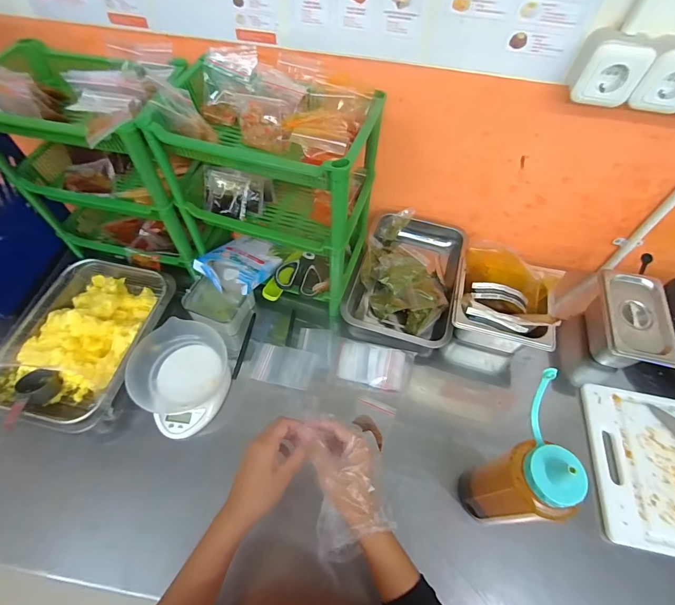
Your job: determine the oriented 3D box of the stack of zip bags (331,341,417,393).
[{"bbox_3d":[0.067,0.118,0.667,0.134,0.023,0.087,10,58,4],"label":"stack of zip bags"}]

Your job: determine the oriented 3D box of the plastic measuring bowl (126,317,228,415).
[{"bbox_3d":[-0.274,0.106,0.625,0.147,0.059,0.153,1,58,-2],"label":"plastic measuring bowl"}]

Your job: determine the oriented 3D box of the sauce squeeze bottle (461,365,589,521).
[{"bbox_3d":[0.216,0.209,0.477,0.071,0.257,0.136,-7,58,-6],"label":"sauce squeeze bottle"}]

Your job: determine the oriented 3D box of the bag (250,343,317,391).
[{"bbox_3d":[-0.099,0.116,0.671,0.110,0.004,0.078,10,49,13],"label":"bag"}]

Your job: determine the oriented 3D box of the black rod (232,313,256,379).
[{"bbox_3d":[-0.178,0.081,0.703,0.011,0.014,0.142,7,58,2],"label":"black rod"}]

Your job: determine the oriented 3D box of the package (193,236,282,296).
[{"bbox_3d":[-0.182,-0.078,0.711,0.124,0.037,0.188,24,39,13],"label":"package"}]

